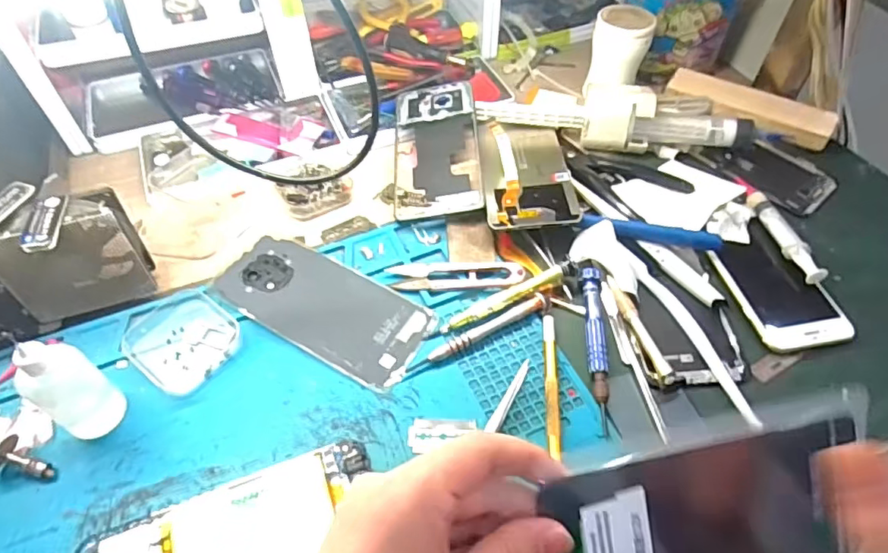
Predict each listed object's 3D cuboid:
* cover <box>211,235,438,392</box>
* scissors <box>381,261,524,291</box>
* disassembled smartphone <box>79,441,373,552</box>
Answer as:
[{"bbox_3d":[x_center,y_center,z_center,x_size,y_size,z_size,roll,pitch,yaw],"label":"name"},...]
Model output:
[{"bbox_3d":[-0.089,0.019,0.407,0.160,0.007,0.071,25,57,19],"label":"cover"},{"bbox_3d":[0.009,-0.003,0.420,0.100,0.012,0.026,0,52,0],"label":"scissors"},{"bbox_3d":[-0.115,0.149,0.302,0.157,0.009,0.072,-18,54,-13],"label":"disassembled smartphone"}]

